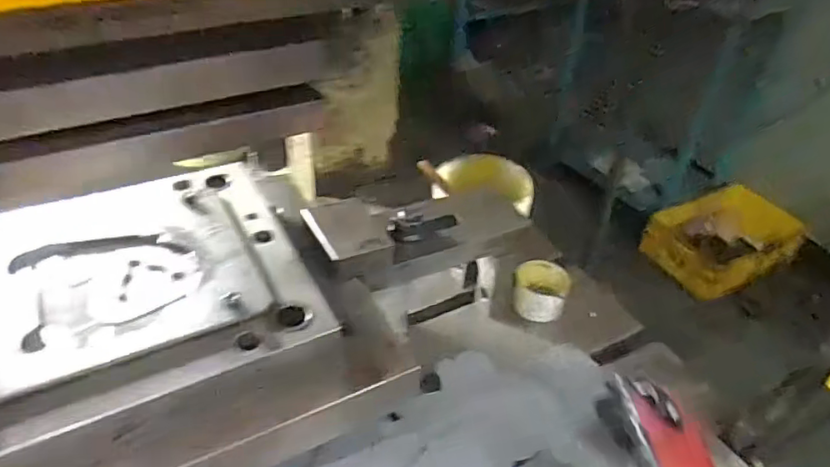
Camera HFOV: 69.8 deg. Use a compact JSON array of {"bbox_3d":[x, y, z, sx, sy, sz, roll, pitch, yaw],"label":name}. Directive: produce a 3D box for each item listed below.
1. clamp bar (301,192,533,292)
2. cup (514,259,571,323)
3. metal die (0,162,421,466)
[{"bbox_3d":[0.008,-0.005,0.671,0.256,0.051,0.112,-9,45,-32],"label":"clamp bar"},{"bbox_3d":[0.160,0.072,0.759,0.064,0.043,0.067,1,38,-1],"label":"cup"},{"bbox_3d":[-0.252,0.084,0.517,0.428,0.095,0.321,-17,42,-22],"label":"metal die"}]

